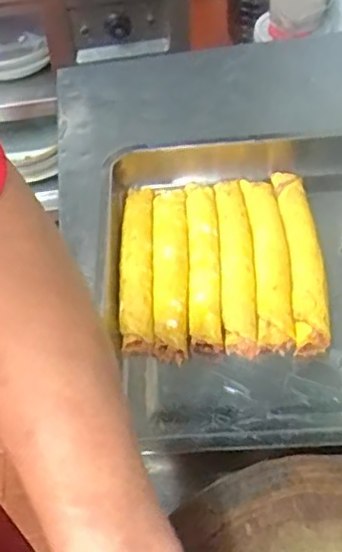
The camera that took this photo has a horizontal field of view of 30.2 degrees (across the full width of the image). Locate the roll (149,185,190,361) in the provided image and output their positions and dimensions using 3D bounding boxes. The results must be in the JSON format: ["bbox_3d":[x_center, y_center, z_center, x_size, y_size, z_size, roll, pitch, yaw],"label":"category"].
[{"bbox_3d":[-0.001,-0.015,0.678,0.037,0.024,0.225,-2,51,2],"label":"roll"}]

